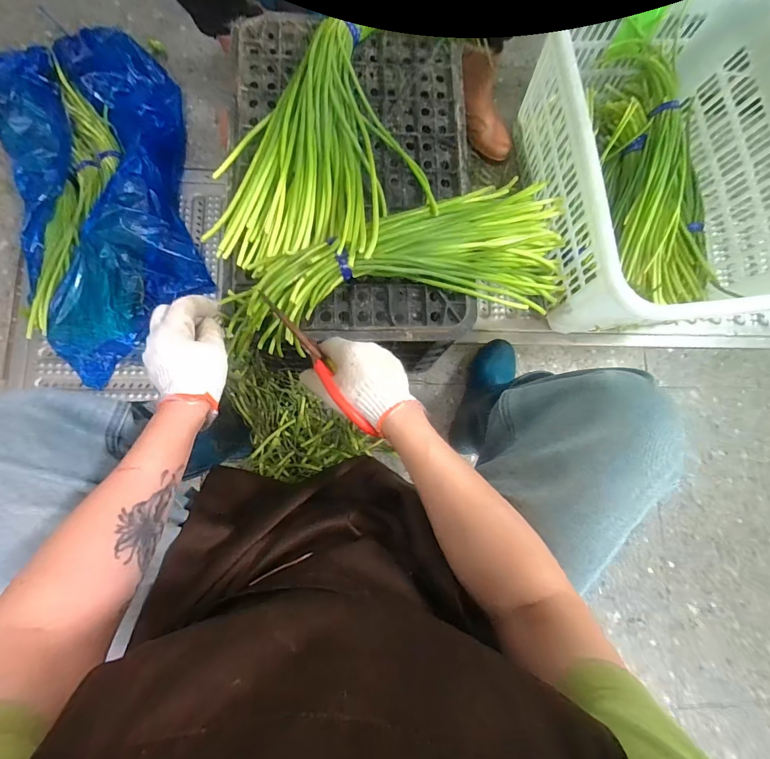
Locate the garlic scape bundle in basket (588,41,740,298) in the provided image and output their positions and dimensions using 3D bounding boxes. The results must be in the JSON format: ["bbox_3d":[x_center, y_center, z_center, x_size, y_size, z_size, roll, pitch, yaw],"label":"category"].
[{"bbox_3d":[0.500,-0.383,0.759,0.161,0.114,0.490,-14,92,14],"label":"garlic scape bundle in basket"}]

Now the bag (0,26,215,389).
[{"bbox_3d":[-0.504,-0.322,0.730,0.326,0.098,0.591,-19,84,-6],"label":"bag"}]

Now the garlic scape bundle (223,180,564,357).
[{"bbox_3d":[0.044,-0.148,0.522,0.493,0.098,0.164,-17,84,-17],"label":"garlic scape bundle"}]

